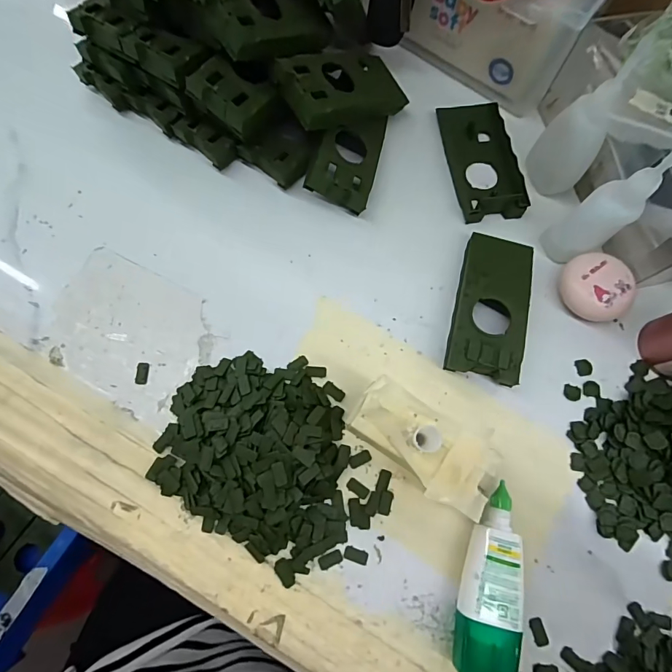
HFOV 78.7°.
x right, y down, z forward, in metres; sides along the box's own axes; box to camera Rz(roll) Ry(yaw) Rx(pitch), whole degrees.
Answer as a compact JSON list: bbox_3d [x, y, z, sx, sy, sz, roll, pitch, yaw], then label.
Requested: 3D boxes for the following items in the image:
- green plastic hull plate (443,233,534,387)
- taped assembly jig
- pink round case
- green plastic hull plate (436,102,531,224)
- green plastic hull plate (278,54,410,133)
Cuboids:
[{"bbox_3d":[0.107,-0.021,0.282,0.046,0.021,0.103,16,74,3],"label":"green plastic hull plate"},{"bbox_3d":[0.054,0.064,0.245,0.092,0.041,0.051,36,76,8],"label":"taped assembly jig"},{"bbox_3d":[0.180,-0.033,0.285,0.040,0.022,0.047,-33,78,-10],"label":"pink round case"},{"bbox_3d":[0.114,-0.139,0.317,0.046,0.015,0.102,-8,75,-4],"label":"green plastic hull plate"},{"bbox_3d":[0.009,-0.177,0.294,0.105,0.021,0.043,-31,76,-34],"label":"green plastic hull plate"}]

